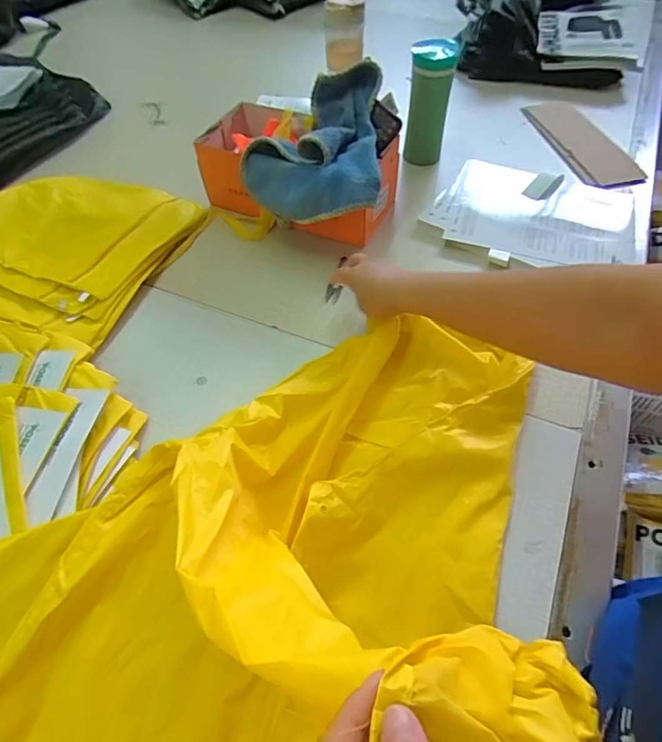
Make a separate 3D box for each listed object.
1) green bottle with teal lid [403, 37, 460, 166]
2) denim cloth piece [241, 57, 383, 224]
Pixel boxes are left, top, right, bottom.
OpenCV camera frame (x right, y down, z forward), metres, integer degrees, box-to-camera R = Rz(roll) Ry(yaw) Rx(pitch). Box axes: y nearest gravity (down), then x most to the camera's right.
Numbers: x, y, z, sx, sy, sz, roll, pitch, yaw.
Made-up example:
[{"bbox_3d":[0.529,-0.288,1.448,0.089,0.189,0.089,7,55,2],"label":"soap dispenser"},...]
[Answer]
[{"bbox_3d":[0.173,-0.465,0.822,0.074,0.205,0.070,9,56,8],"label":"green bottle with teal lid"},{"bbox_3d":[-0.028,-0.336,0.681,0.201,0.077,0.232,-1,75,14],"label":"denim cloth piece"}]

